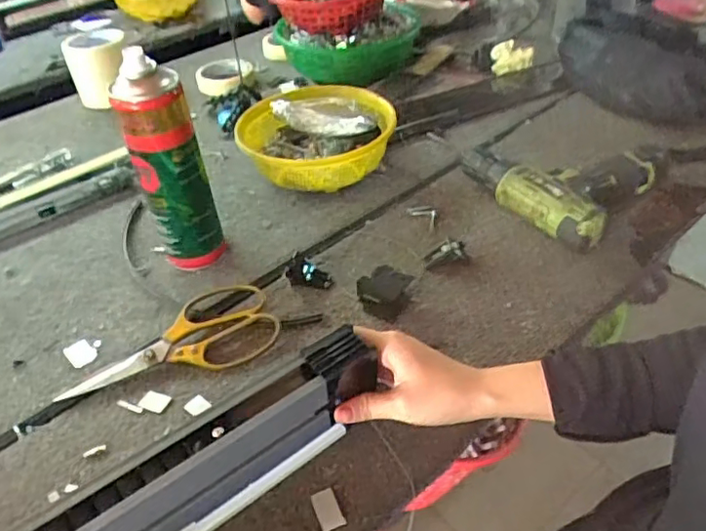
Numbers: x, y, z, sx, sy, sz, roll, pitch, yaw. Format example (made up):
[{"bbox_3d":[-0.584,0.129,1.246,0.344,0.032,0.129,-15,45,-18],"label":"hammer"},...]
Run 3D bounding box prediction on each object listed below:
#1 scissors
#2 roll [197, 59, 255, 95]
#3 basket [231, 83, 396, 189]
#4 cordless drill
[{"bbox_3d":[-0.164,0.076,0.549,0.194,0.019,0.089,-23,45,-20],"label":"scissors"},{"bbox_3d":[-0.224,-0.316,0.997,0.091,0.032,0.096,-2,42,2],"label":"roll"},{"bbox_3d":[-0.046,-0.154,0.753,0.187,0.073,0.167,-6,41,-2],"label":"basket"},{"bbox_3d":[0.239,-0.101,0.677,0.169,0.047,0.184,-26,46,-22],"label":"cordless drill"}]

